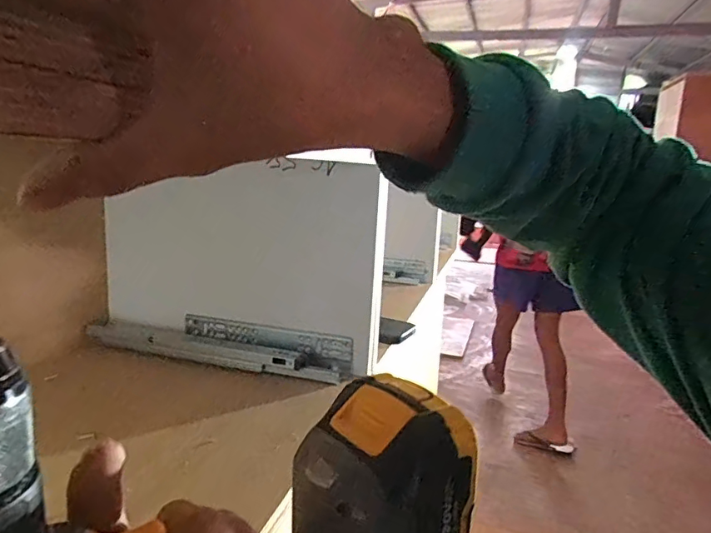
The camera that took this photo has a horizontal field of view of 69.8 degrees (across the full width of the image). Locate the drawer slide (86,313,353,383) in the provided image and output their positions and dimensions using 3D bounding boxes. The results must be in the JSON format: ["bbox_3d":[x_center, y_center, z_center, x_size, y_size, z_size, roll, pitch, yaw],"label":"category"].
[{"bbox_3d":[-0.177,0.096,0.644,0.347,0.041,0.065,6,12,15],"label":"drawer slide"}]

